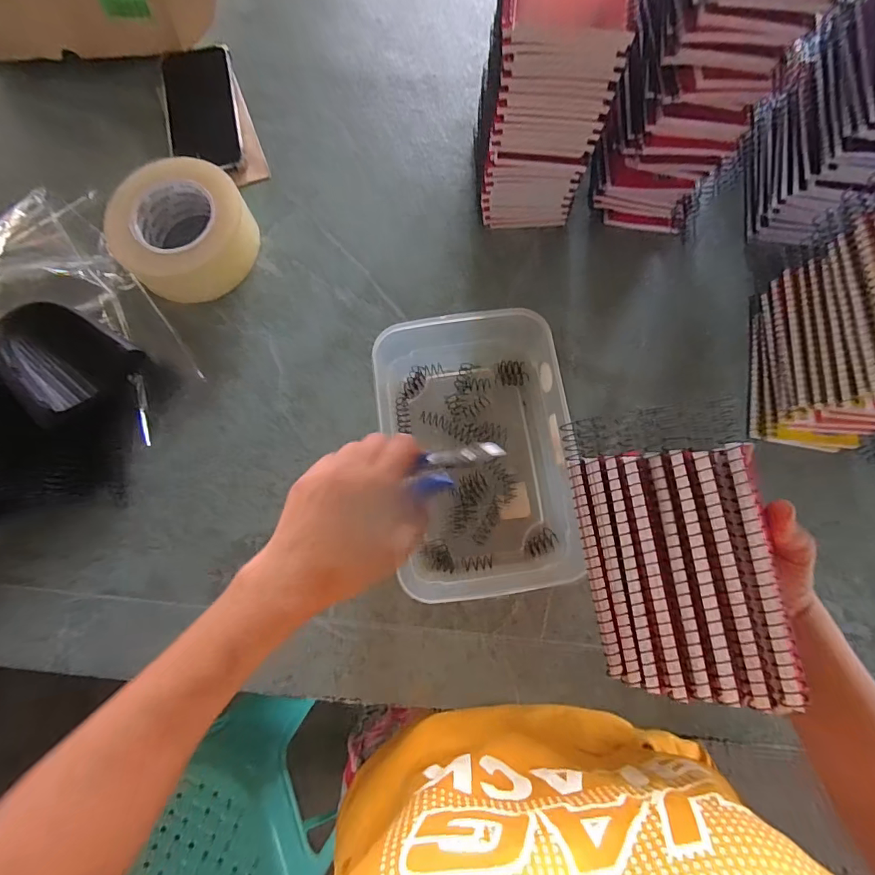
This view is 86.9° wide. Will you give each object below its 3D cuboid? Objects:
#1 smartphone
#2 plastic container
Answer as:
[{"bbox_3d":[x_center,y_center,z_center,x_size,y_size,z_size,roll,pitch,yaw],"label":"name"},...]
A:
[{"bbox_3d":[-0.269,-0.375,0.529,0.079,0.014,0.173,-12,78,-3],"label":"smartphone"},{"bbox_3d":[0.035,0.011,0.399,0.161,0.065,0.238,-8,77,-1],"label":"plastic container"}]

